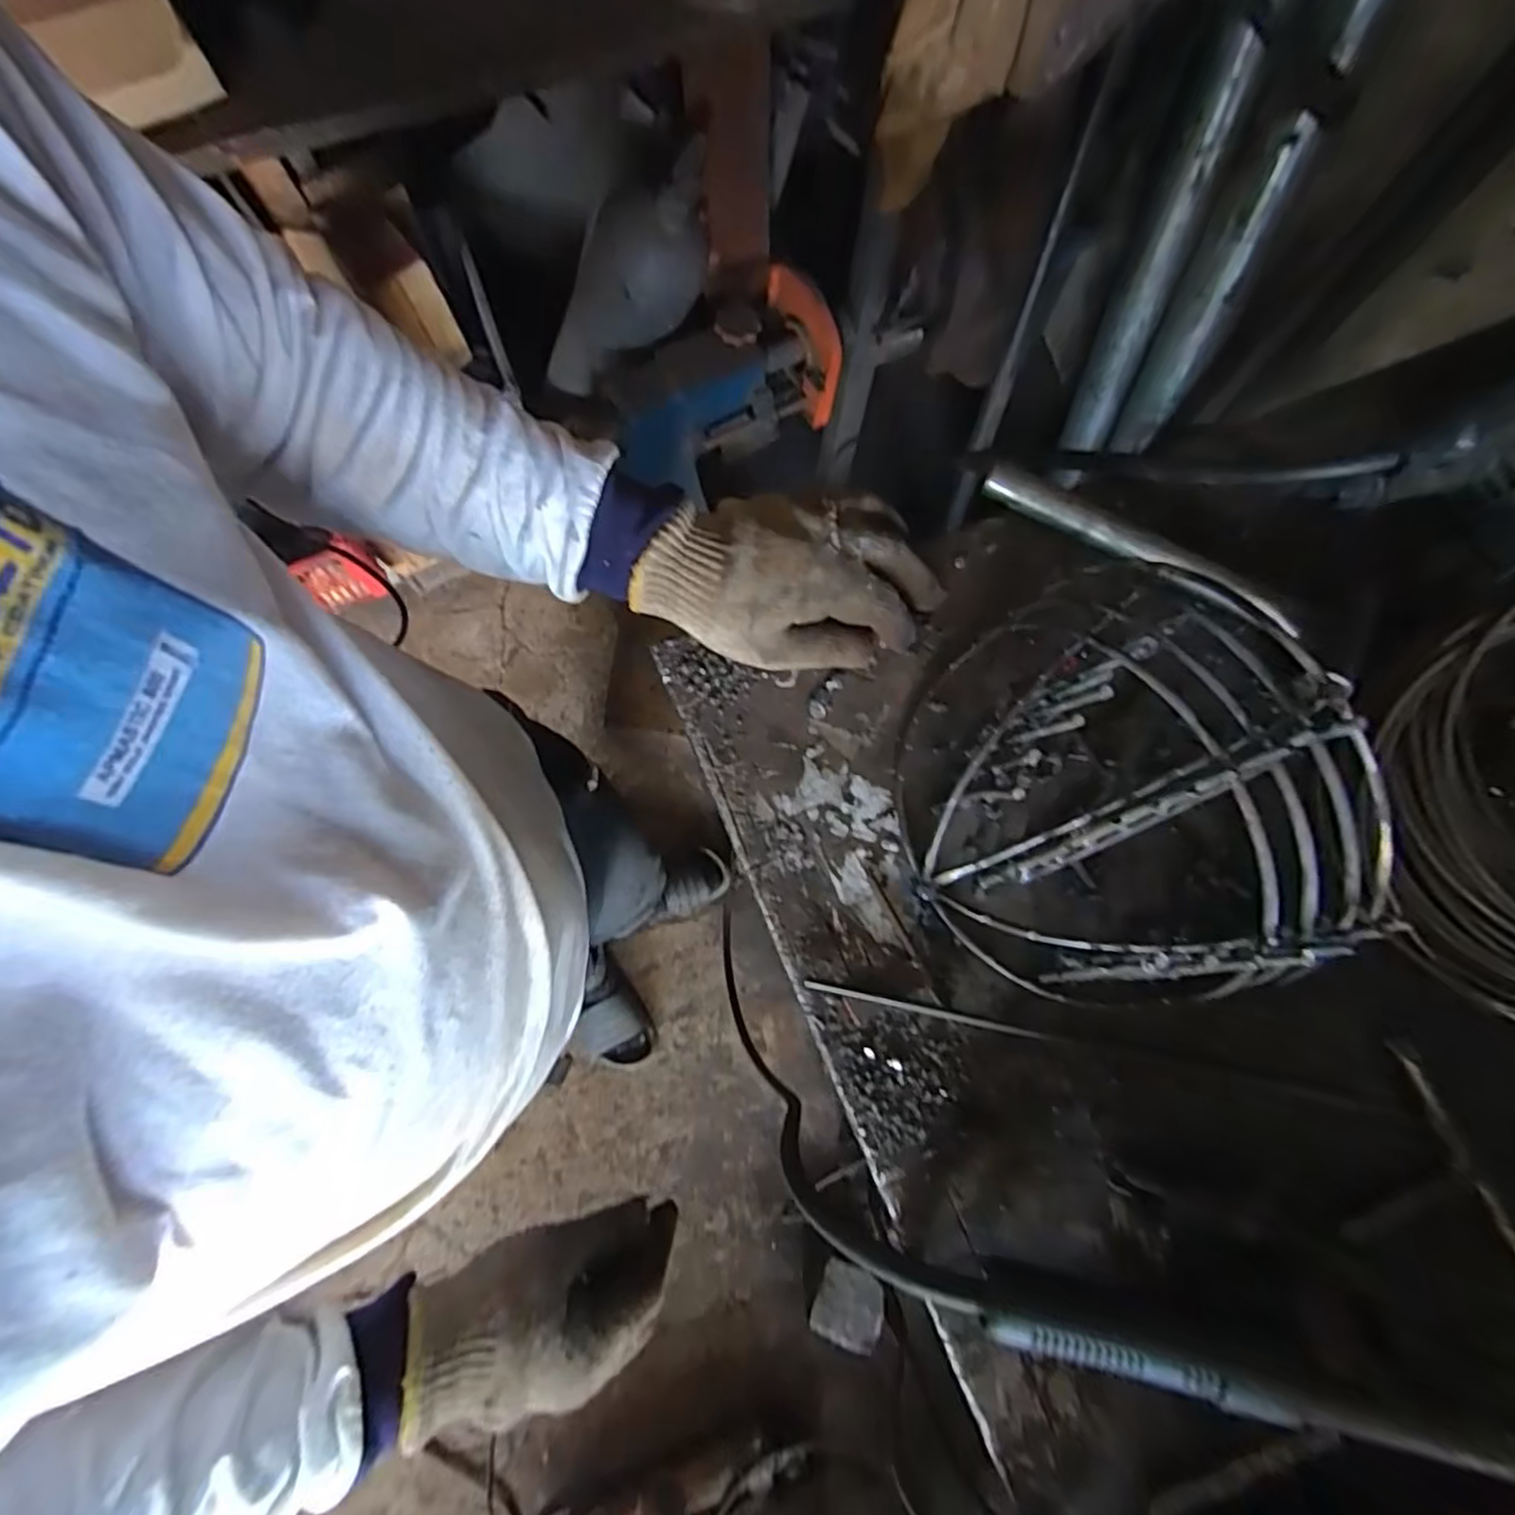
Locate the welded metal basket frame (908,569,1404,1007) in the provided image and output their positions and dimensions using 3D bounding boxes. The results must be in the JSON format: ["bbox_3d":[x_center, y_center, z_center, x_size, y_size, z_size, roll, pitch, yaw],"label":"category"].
[{"bbox_3d":[0.187,0.009,0.356,0.204,0.108,0.220,7,75,1],"label":"welded metal basket frame"}]

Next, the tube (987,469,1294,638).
[{"bbox_3d":[0.234,-0.128,0.436,0.201,0.016,0.020,28,76,6],"label":"tube"}]

